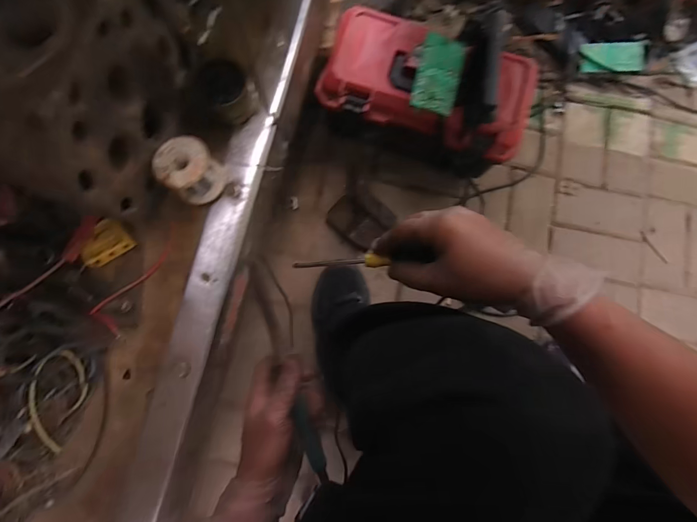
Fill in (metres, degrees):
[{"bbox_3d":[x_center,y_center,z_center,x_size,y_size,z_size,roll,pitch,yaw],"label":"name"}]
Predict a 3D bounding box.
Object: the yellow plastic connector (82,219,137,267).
[{"bbox_3d":[-0.262,-0.019,0.376,0.048,0.018,0.036,-38,85,-7],"label":"yellow plastic connector"}]

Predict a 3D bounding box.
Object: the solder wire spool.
[{"bbox_3d":[-0.168,-0.096,0.376,0.051,0.054,0.054,0,81,-3],"label":"solder wire spool"}]

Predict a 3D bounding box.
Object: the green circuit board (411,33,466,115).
[{"bbox_3d":[0.142,-0.292,0.547,0.066,0.013,0.118,16,81,0],"label":"green circuit board"}]

